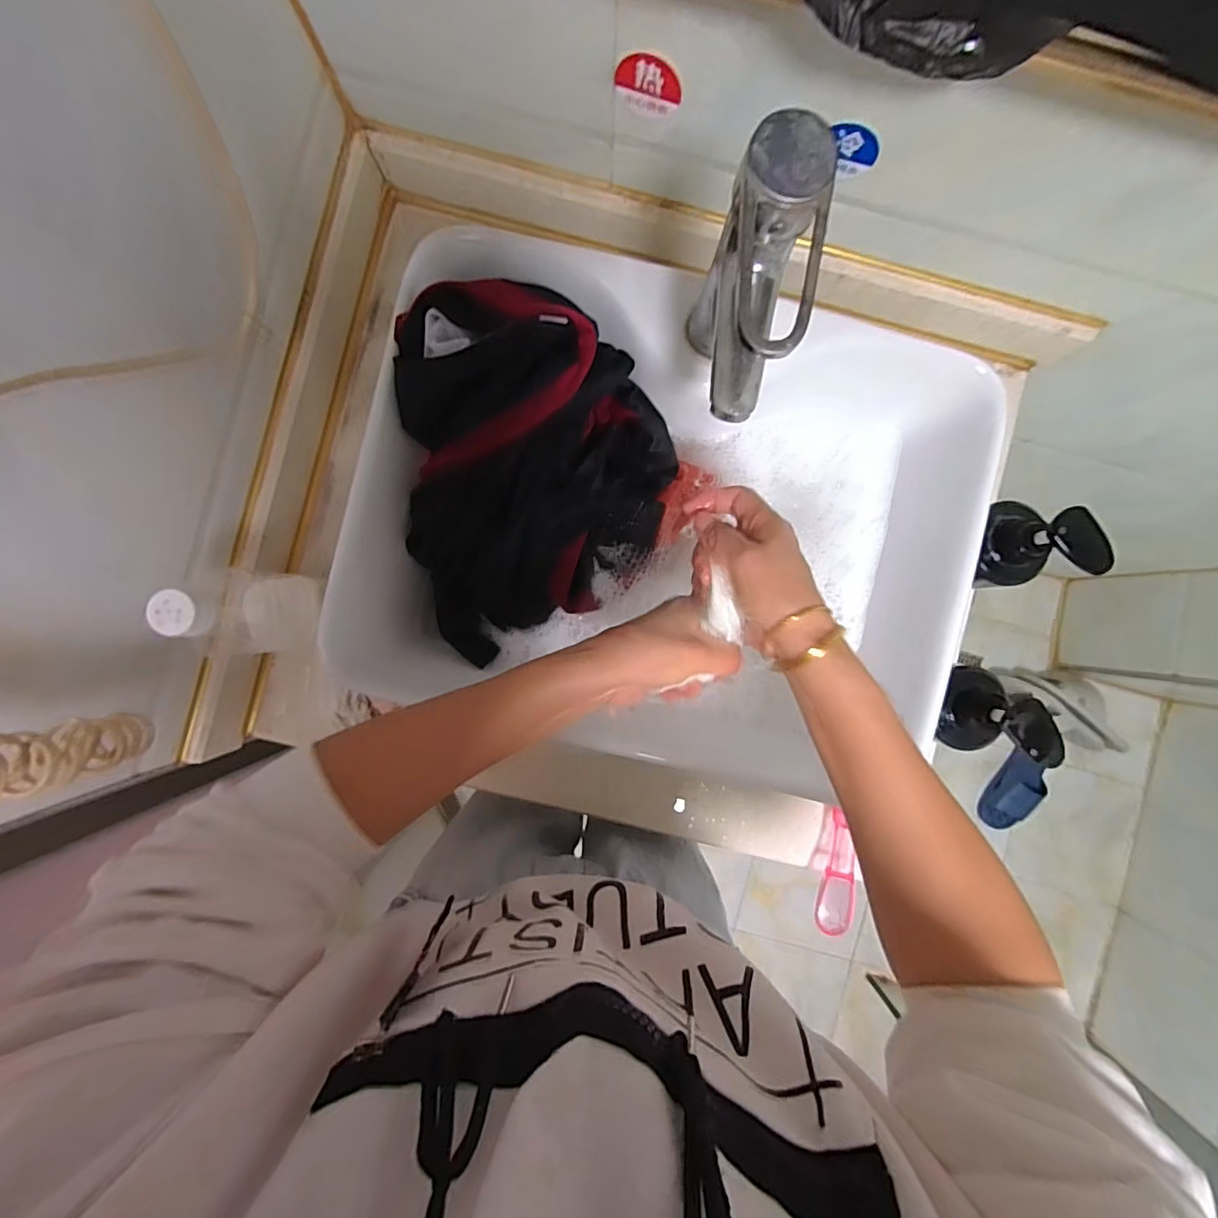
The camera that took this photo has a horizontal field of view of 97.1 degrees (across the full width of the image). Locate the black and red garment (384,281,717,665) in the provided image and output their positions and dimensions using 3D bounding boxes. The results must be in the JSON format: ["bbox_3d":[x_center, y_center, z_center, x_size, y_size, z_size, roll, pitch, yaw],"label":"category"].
[{"bbox_3d":[-0.052,-0.117,0.435,0.243,0.099,0.246,0,90,-1],"label":"black and red garment"}]

